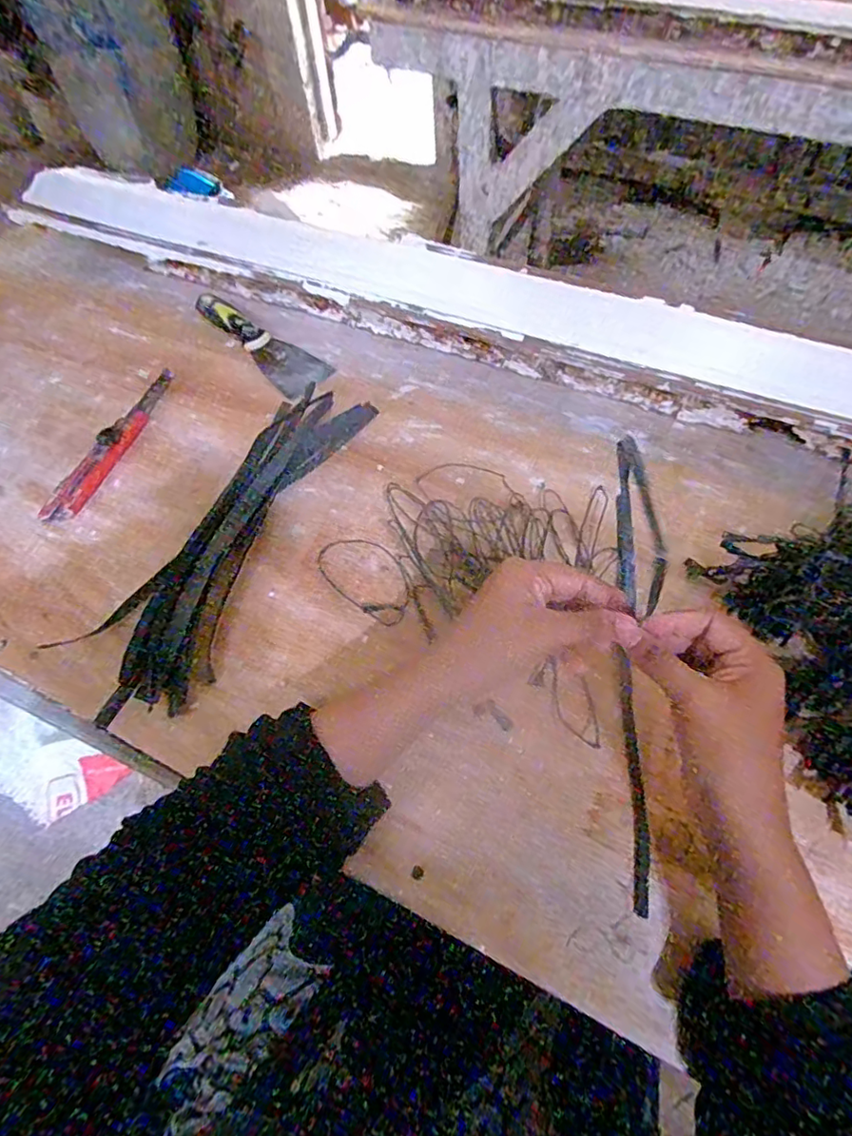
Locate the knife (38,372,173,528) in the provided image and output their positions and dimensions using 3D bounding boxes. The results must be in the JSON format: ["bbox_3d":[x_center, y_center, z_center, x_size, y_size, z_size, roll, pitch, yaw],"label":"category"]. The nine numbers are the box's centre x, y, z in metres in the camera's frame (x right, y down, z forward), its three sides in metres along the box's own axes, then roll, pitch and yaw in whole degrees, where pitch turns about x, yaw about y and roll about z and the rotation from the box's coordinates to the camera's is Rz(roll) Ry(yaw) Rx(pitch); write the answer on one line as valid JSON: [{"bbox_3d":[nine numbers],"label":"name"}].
[{"bbox_3d":[-0.294,-0.121,0.550,0.032,0.009,0.198,14,59,10],"label":"knife"}]

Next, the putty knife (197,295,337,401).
[{"bbox_3d":[-0.176,-0.242,0.619,0.173,0.032,0.055,37,65,22],"label":"putty knife"}]

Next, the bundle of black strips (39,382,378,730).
[{"bbox_3d":[-0.158,-0.035,0.481,0.099,0.025,0.332,20,60,14],"label":"bundle of black strips"}]

